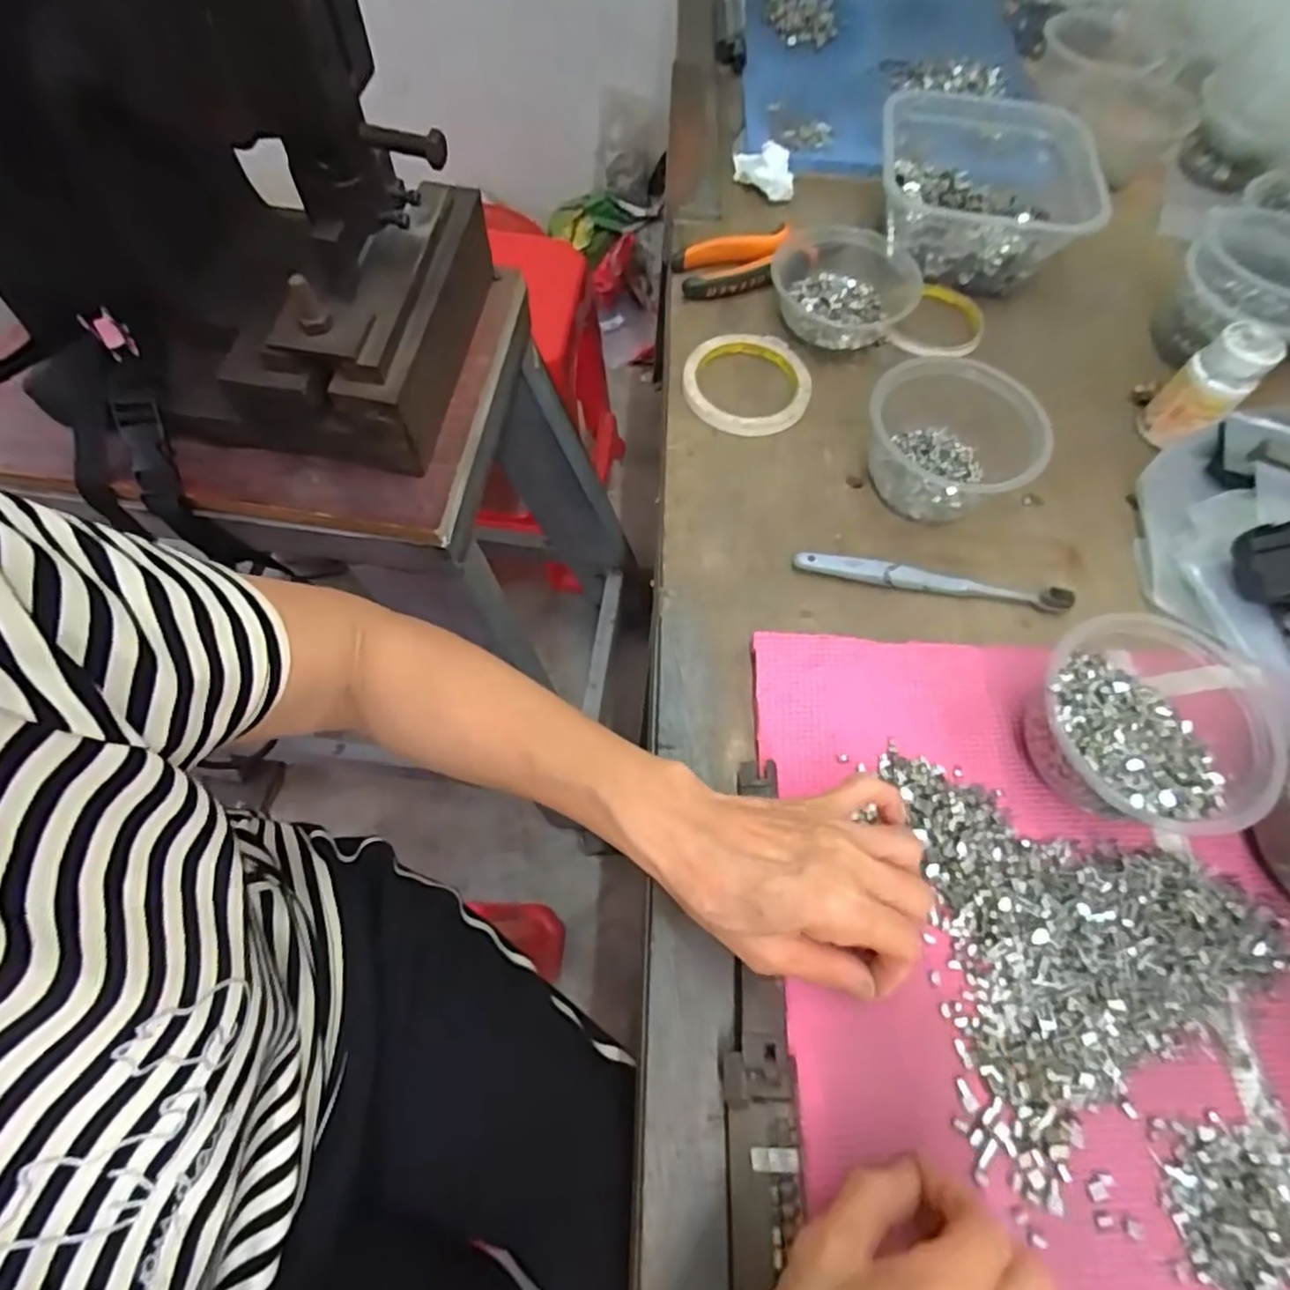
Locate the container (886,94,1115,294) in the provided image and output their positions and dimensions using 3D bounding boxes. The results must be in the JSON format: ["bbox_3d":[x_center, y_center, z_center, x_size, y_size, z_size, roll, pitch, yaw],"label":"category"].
[{"bbox_3d":[0.289,-0.389,0.580,0.183,0.071,0.174,13,65,3],"label":"container"}]

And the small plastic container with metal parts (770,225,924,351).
[{"bbox_3d":[0.161,-0.289,0.545,0.113,0.035,0.113,13,65,3],"label":"small plastic container with metal parts"}]

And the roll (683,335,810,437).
[{"bbox_3d":[0.081,-0.207,0.522,0.094,0.018,0.098,1,65,-2],"label":"roll"}]

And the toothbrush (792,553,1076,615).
[{"bbox_3d":[0.189,-0.043,0.445,0.178,0.011,0.014,10,65,2],"label":"toothbrush"}]

